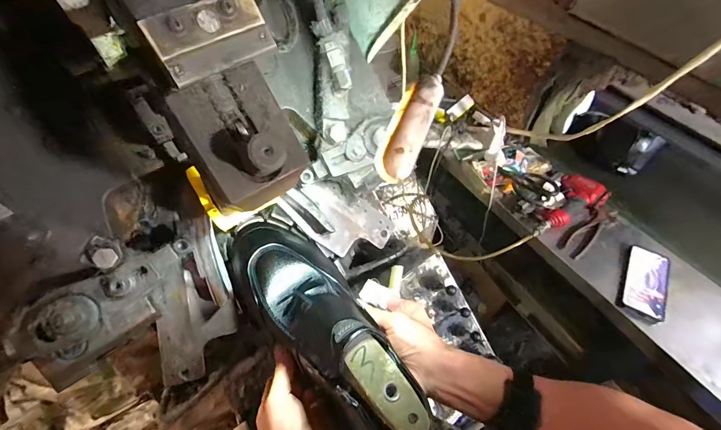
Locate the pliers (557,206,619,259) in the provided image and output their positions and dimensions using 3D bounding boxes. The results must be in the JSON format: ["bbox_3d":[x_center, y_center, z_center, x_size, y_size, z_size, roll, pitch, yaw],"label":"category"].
[{"bbox_3d":[0.596,0.040,0.916,0.216,0.028,0.064,-35,61,-21],"label":"pliers"}]

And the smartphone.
[{"bbox_3d":[0.660,0.152,0.807,0.083,0.011,0.195,16,59,33],"label":"smartphone"}]

